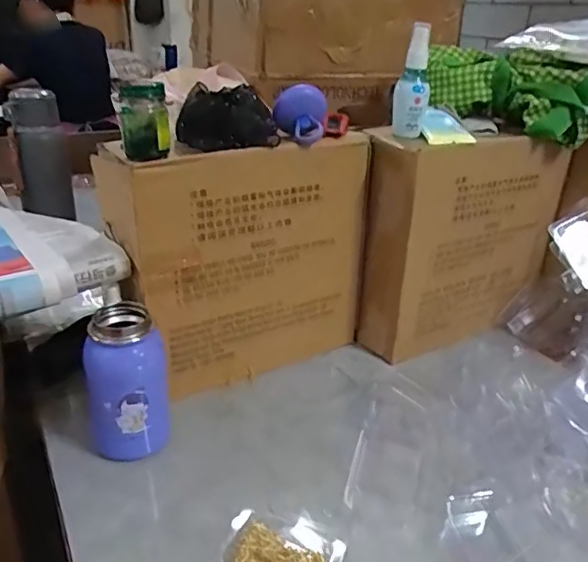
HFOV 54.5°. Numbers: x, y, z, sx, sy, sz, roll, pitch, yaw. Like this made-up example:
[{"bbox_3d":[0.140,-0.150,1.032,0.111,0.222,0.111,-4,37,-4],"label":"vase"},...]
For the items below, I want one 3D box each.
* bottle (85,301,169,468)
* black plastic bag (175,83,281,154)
[{"bbox_3d":[-0.159,0.100,0.546,0.070,0.143,0.062,-4,26,-13],"label":"bottle"},{"bbox_3d":[-0.067,-0.162,0.582,0.101,0.062,0.073,-1,26,-9],"label":"black plastic bag"}]

